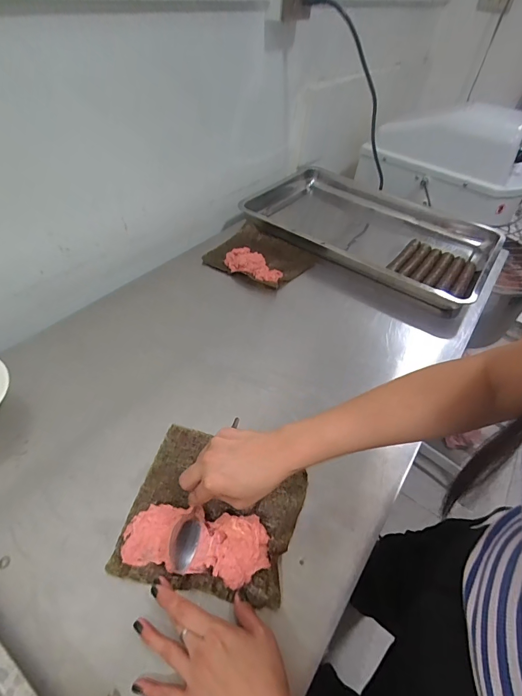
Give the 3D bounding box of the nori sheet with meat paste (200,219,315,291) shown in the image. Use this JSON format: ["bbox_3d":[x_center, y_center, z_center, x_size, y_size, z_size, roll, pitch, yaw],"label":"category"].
[{"bbox_3d":[-0.003,-0.210,0.827,0.206,0.034,0.185,29,50,19],"label":"nori sheet with meat paste"}]

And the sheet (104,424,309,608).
[{"bbox_3d":[-0.051,0.189,0.438,0.196,0.031,0.180,13,46,5],"label":"sheet"}]

